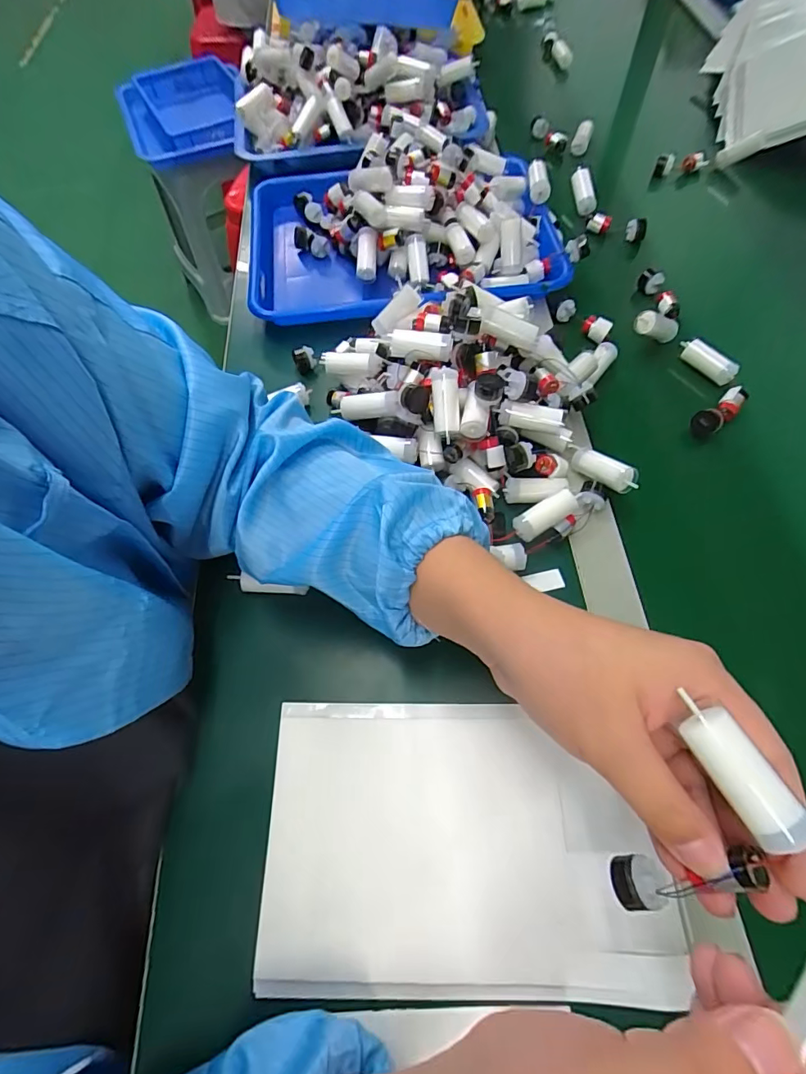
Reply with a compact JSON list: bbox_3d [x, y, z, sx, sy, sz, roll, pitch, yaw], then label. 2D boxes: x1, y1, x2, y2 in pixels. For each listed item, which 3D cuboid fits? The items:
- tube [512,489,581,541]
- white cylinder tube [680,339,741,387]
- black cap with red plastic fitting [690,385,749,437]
[{"bbox_3d":[0.108,-0.017,0.366,0.049,0.016,0.018,-31,65,5],"label":"tube"},{"bbox_3d":[0.288,-0.168,0.454,0.017,0.020,0.055,-41,68,-16],"label":"white cylinder tube"},{"bbox_3d":[0.282,-0.112,0.427,0.056,0.019,0.020,-33,66,-12],"label":"black cap with red plastic fitting"}]

